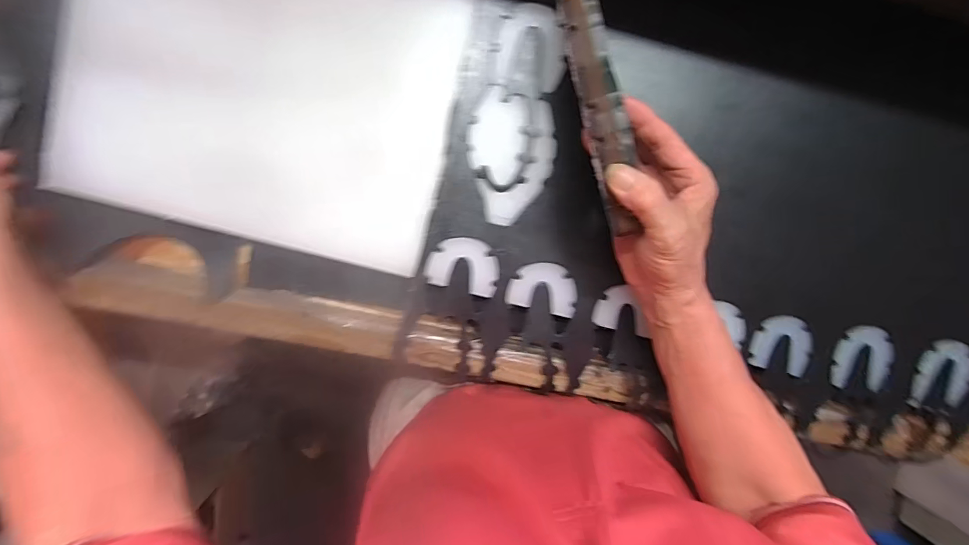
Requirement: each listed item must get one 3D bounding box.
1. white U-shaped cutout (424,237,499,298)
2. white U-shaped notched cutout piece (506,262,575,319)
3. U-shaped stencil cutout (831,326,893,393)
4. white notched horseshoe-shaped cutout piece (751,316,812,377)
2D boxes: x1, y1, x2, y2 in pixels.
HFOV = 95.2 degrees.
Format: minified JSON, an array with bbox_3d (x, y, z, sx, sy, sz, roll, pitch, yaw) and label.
[{"bbox_3d":[-0.017,-0.006,0.384,0.062,0.004,0.044,16,97,-7],"label":"white U-shaped cutout"},{"bbox_3d":[0.054,0.014,0.394,0.062,0.004,0.043,15,97,-6],"label":"white U-shaped notched cutout piece"},{"bbox_3d":[0.368,0.083,0.429,0.057,0.006,0.062,6,98,-5],"label":"U-shaped stencil cutout"},{"bbox_3d":[0.285,0.069,0.420,0.061,0.004,0.054,15,97,-6],"label":"white notched horseshoe-shaped cutout piece"}]

